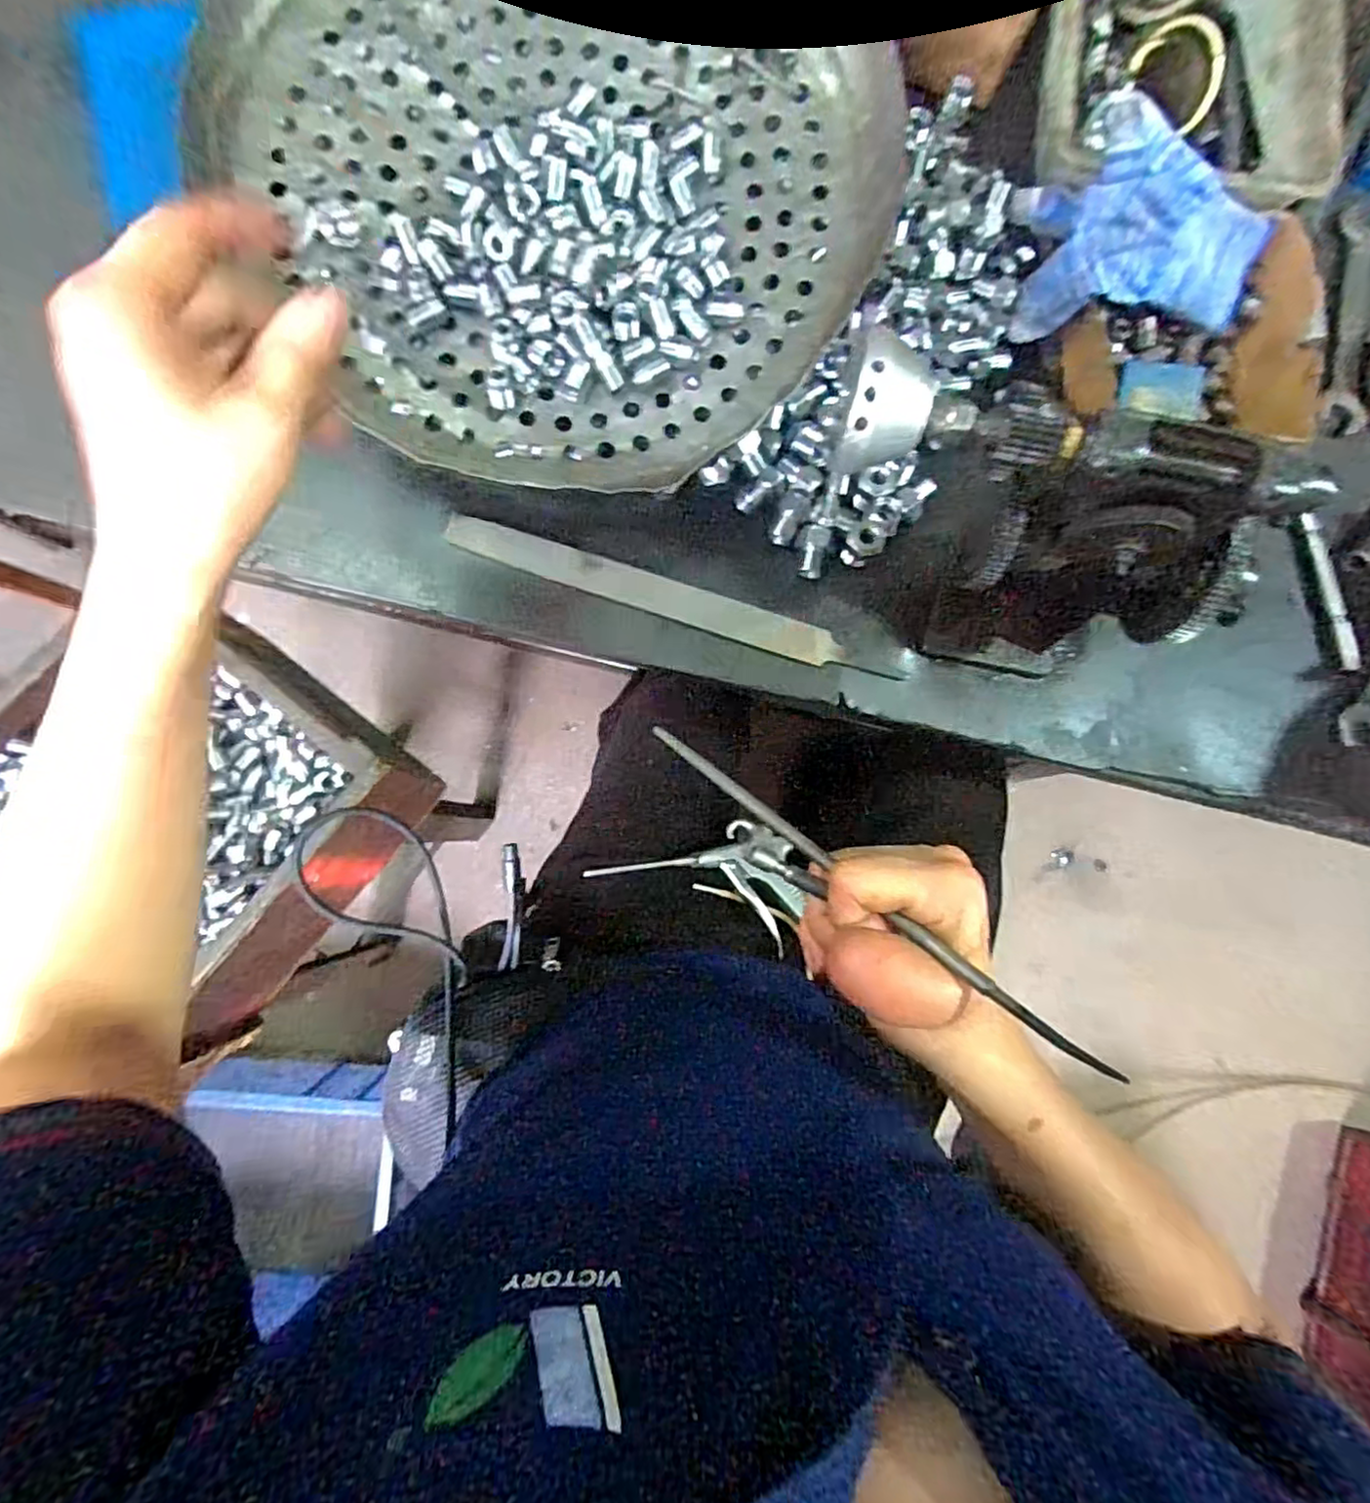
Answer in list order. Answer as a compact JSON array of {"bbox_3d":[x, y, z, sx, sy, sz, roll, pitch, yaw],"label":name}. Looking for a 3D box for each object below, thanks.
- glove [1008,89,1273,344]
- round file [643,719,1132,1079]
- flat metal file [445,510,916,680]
[{"bbox_3d":[0.292,-0.335,0.416,0.149,0.068,0.121,2,83,-3],"label":"glove"},{"bbox_3d":[0.059,0.045,0.276,0.006,0.006,0.235,-49,52,-5],"label":"round file"},{"bbox_3d":[-0.007,-0.096,0.418,0.288,0.008,0.022,18,85,-1],"label":"flat metal file"}]

